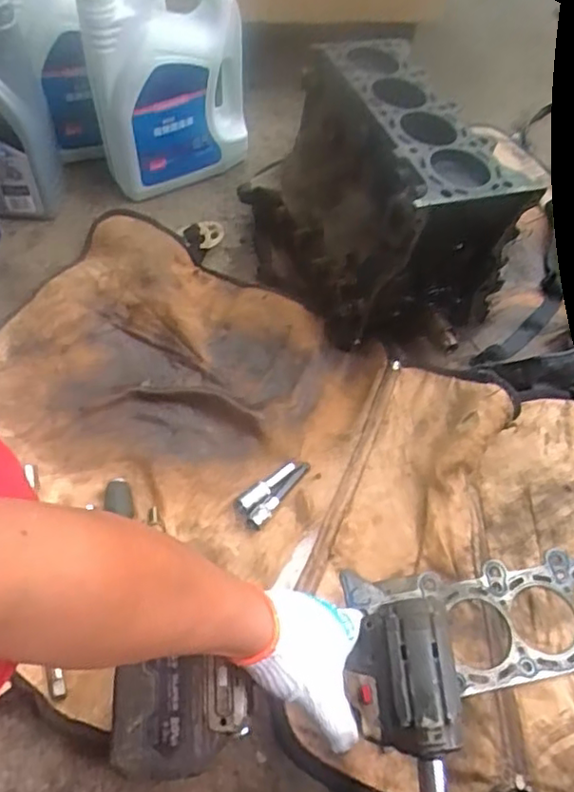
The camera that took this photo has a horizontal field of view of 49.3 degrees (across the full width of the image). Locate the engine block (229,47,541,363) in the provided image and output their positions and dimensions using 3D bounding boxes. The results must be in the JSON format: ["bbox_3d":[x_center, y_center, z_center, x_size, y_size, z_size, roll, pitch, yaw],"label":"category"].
[{"bbox_3d":[0.122,-0.244,0.804,0.251,0.235,0.379,-23,61,-17],"label":"engine block"}]

